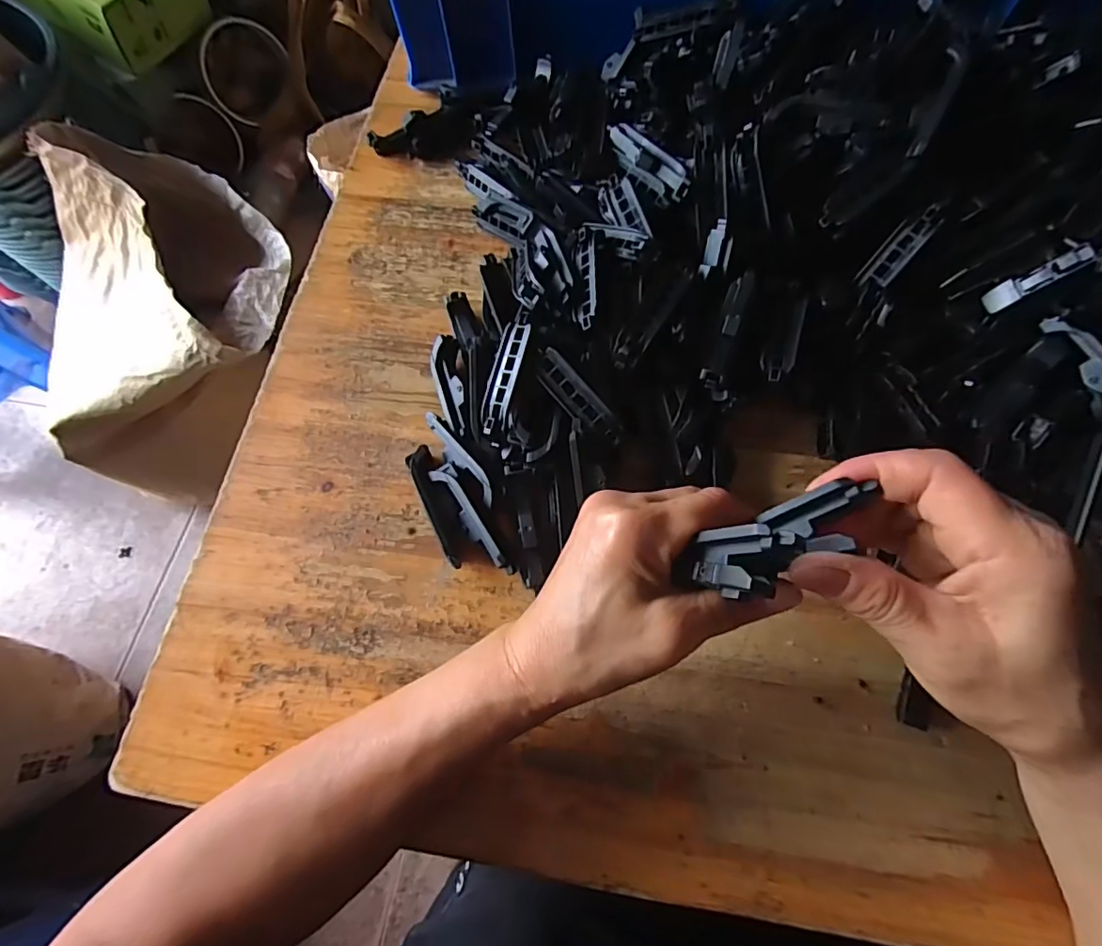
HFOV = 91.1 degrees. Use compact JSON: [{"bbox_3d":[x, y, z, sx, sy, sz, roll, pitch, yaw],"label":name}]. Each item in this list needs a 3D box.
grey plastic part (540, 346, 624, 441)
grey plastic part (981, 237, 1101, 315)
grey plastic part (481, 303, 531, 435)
[{"bbox_3d":[0.016,-0.042,0.302,0.015,0.013,0.061,-40,72,-12],"label":"grey plastic part"},{"bbox_3d":[0.273,-0.111,0.303,0.004,0.052,0.024,11,63,-36],"label":"grey plastic part"},{"bbox_3d":[-0.026,-0.059,0.310,0.017,0.008,0.074,15,87,8],"label":"grey plastic part"}]

